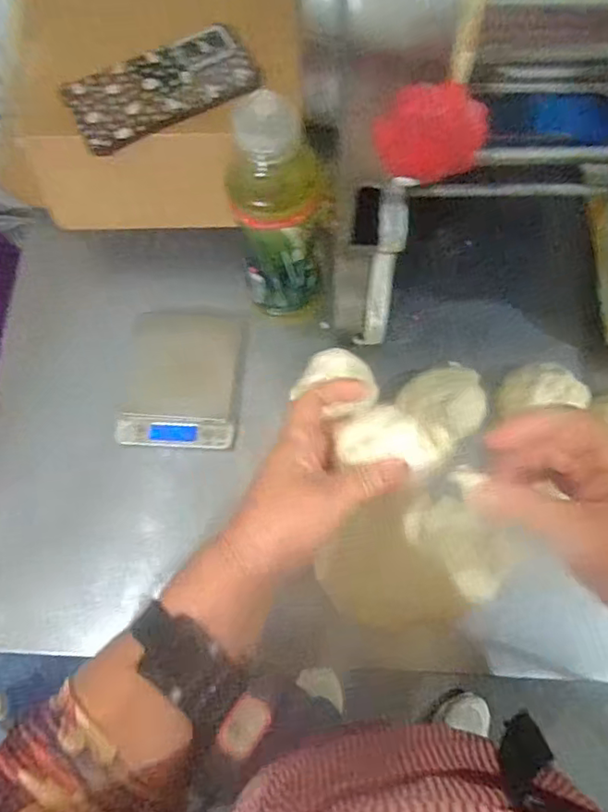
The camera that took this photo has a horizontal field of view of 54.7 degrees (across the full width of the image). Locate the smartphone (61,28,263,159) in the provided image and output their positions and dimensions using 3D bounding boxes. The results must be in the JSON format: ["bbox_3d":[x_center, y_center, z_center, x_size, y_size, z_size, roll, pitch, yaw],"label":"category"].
[{"bbox_3d":[-0.127,-0.288,0.531,0.164,0.009,0.082,-27,73,-7],"label":"smartphone"}]

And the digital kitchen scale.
[{"bbox_3d":[-0.113,-0.028,0.552,0.108,0.024,0.139,1,72,2],"label":"digital kitchen scale"}]

